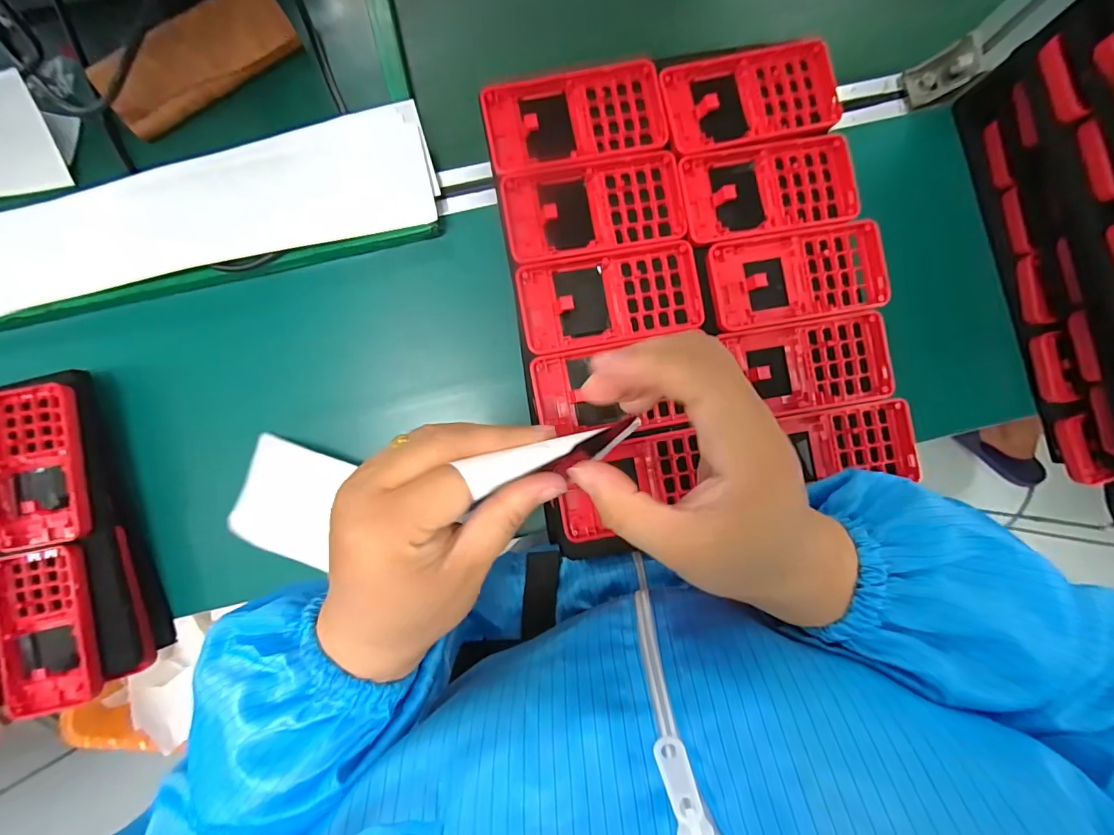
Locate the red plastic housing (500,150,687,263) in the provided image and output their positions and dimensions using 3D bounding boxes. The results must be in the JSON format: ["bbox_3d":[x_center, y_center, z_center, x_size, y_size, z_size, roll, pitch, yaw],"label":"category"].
[{"bbox_3d":[0.025,-0.148,0.330,0.122,0.010,0.064,-10,87,-1],"label":"red plastic housing"}]

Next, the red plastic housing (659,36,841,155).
[{"bbox_3d":[0.137,-0.228,0.333,0.125,0.010,0.064,-13,87,-1],"label":"red plastic housing"}]

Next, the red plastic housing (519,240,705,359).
[{"bbox_3d":[0.036,-0.083,0.328,0.122,0.009,0.062,-10,87,-1],"label":"red plastic housing"}]

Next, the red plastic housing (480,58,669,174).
[{"bbox_3d":[0.012,-0.212,0.332,0.122,0.010,0.064,-11,87,-1],"label":"red plastic housing"}]

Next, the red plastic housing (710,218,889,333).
[{"bbox_3d":[0.168,-0.100,0.332,0.124,0.014,0.063,-10,87,-1],"label":"red plastic housing"}]

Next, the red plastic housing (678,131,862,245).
[{"bbox_3d":[0.149,-0.162,0.334,0.124,0.015,0.064,-11,87,-1],"label":"red plastic housing"}]

